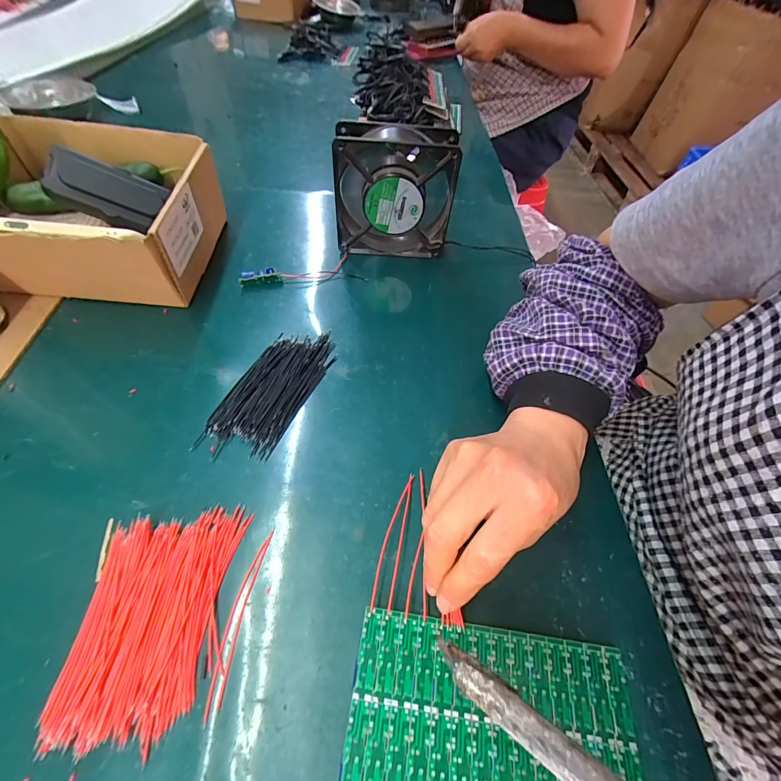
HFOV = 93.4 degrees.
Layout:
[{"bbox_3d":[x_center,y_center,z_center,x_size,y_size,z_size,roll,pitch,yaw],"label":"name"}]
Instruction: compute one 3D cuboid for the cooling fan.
[{"bbox_3d":[0.004,-0.207,0.394,0.122,0.119,0.043,4,56,-1],"label":"cooling fan"}]

